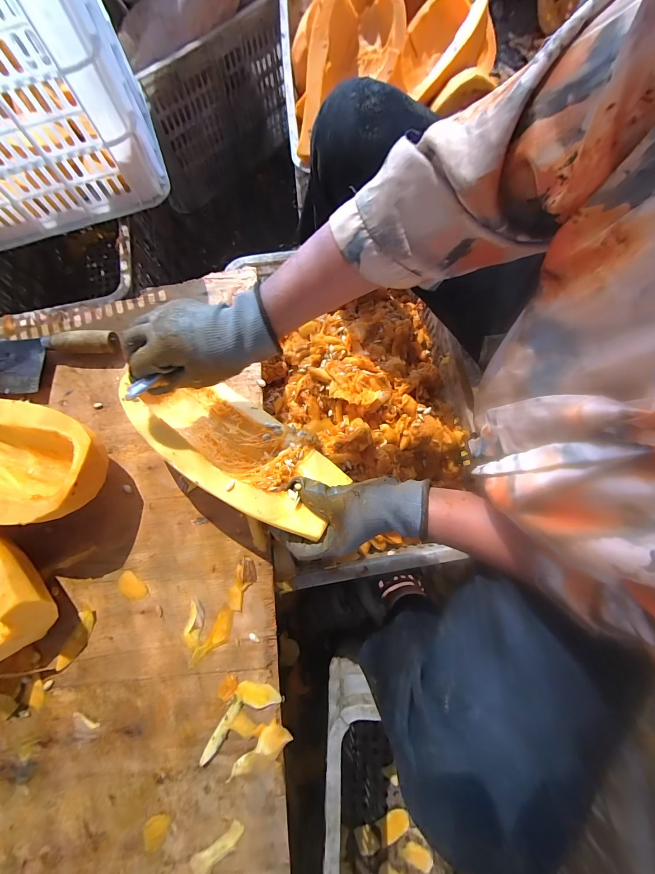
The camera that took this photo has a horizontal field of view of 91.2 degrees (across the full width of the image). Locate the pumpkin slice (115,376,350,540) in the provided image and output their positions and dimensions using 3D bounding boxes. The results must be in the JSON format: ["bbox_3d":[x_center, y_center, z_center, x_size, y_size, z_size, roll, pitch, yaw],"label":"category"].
[{"bbox_3d":[-0.111,0.009,0.379,0.275,0.057,0.115,35,80,8],"label":"pumpkin slice"}]

